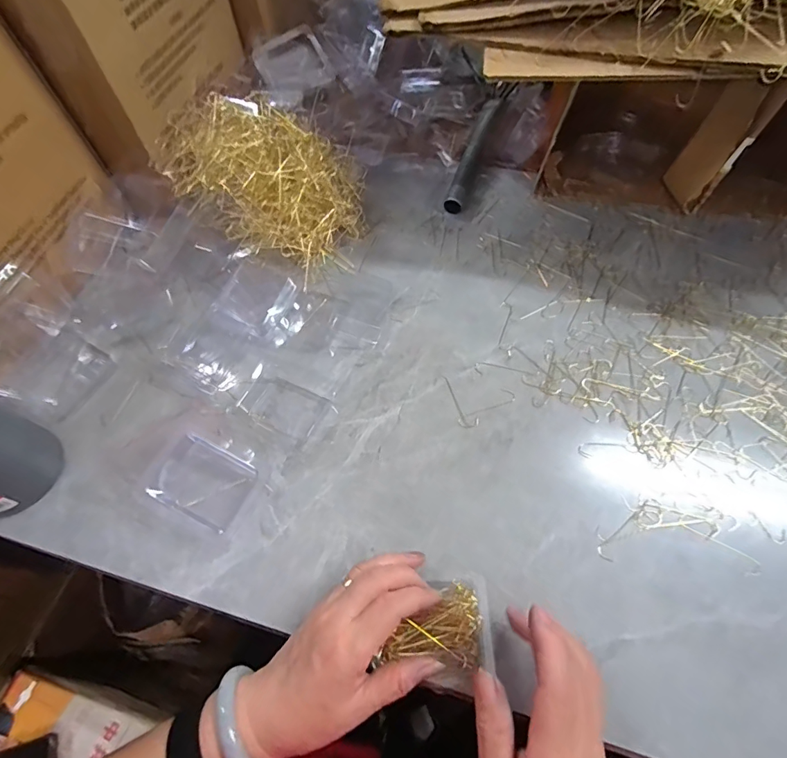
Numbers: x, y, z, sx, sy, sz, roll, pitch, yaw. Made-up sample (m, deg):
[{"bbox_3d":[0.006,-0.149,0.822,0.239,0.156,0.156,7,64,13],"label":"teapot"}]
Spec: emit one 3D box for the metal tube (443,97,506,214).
[{"bbox_3d":[0.113,-0.305,0.587,0.028,0.031,0.218,17,62,11],"label":"metal tube"}]

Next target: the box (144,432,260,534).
[{"bbox_3d":[-0.166,0.089,0.376,0.081,0.016,0.060,22,63,13],"label":"box"}]

